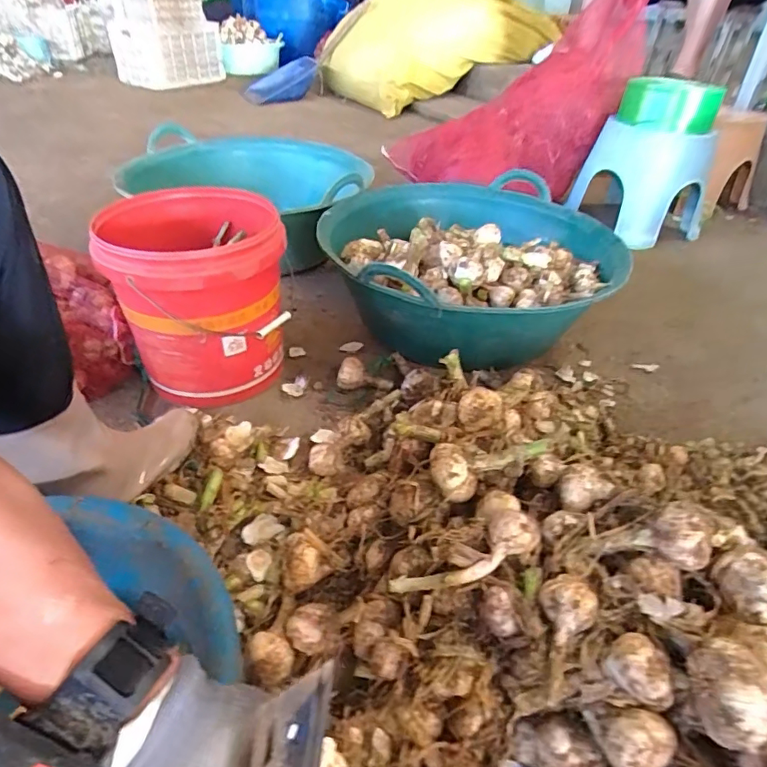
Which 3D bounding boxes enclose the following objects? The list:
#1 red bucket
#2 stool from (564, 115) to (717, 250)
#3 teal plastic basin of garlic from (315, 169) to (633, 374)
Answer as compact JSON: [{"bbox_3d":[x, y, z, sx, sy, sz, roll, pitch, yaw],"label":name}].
[{"bbox_3d":[-0.282,-0.141,0.786,0.231,0.251,0.270,-13,41,-19],"label":"red bucket"},{"bbox_3d":[0.711,-0.561,1.402,0.258,0.288,0.335,-21,44,-28],"label":"stool"},{"bbox_3d":[0.163,-0.203,0.956,0.545,0.211,0.532,2,38,-2],"label":"teal plastic basin of garlic"}]

